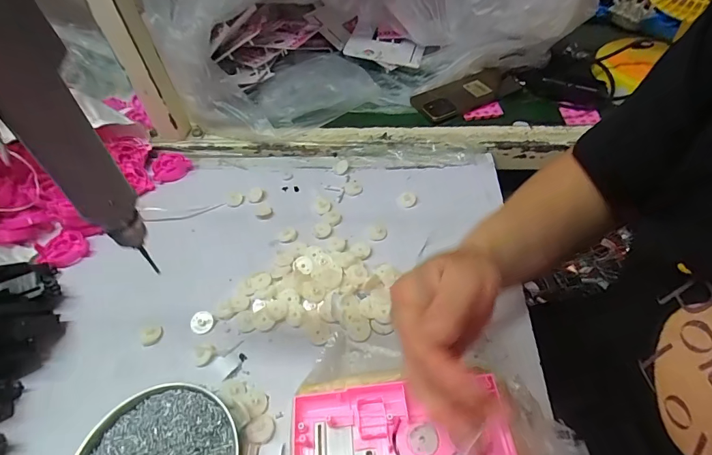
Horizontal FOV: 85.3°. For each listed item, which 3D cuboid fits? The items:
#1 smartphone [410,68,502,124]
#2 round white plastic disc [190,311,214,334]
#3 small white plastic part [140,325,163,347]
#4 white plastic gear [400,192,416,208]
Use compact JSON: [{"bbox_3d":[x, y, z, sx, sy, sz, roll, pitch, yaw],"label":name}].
[{"bbox_3d":[0.171,-0.214,0.619,0.153,0.015,0.077,-21,51,-11],"label":"smartphone"},{"bbox_3d":[-0.164,0.099,0.409,0.025,0.006,0.022,32,60,28],"label":"round white plastic disc"},{"bbox_3d":[-0.214,0.113,0.403,0.022,0.005,0.021,-1,50,6],"label":"small white plastic part"},{"bbox_3d":[0.068,-0.037,0.501,0.022,0.005,0.020,-3,50,4],"label":"white plastic gear"}]

